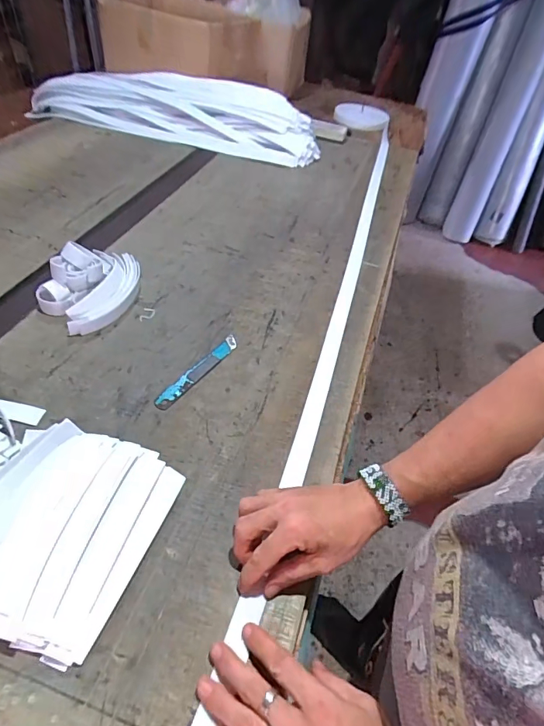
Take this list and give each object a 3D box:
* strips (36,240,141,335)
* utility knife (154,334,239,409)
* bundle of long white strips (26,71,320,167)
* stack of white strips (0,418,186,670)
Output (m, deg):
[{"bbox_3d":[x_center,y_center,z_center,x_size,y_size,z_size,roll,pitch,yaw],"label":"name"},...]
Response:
[{"bbox_3d":[-0.283,-0.131,0.687,0.121,0.059,0.190,13,47,5],"label":"strips"},{"bbox_3d":[-0.104,0.009,0.620,0.025,0.005,0.168,29,50,19],"label":"utility knife"},{"bbox_3d":[-0.275,-0.725,1.209,0.841,0.142,0.182,15,47,7],"label":"bundle of long white strips"},{"bbox_3d":[-0.216,0.157,0.436,0.185,0.044,0.199,18,48,10],"label":"stack of white strips"}]

